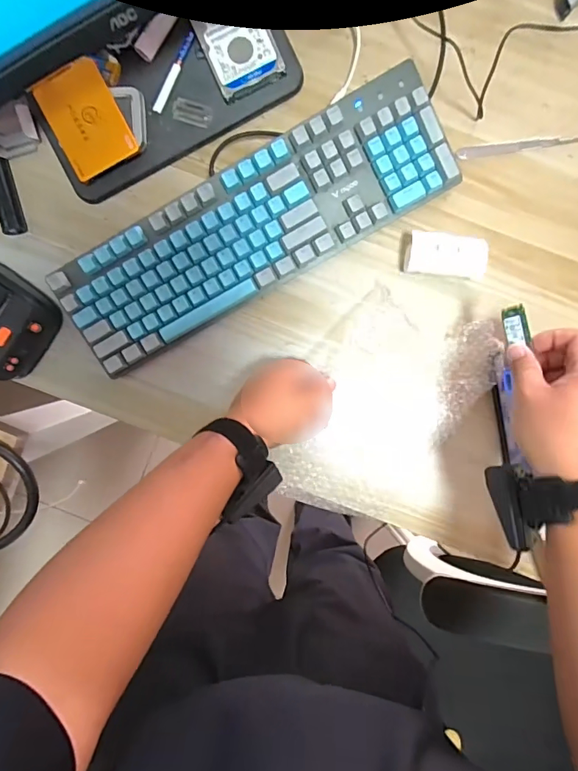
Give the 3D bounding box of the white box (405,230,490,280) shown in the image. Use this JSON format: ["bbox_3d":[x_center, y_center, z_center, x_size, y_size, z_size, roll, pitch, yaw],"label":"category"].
[{"bbox_3d":[0.167,-0.137,0.492,0.085,0.033,0.040,6,96,1],"label":"white box"}]

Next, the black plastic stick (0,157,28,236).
[{"bbox_3d":[-0.313,-0.208,0.507,0.023,0.018,0.078,-11,95,3],"label":"black plastic stick"}]

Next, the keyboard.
[{"bbox_3d":[-0.037,-0.167,0.489,0.422,0.043,0.123,-28,94,4],"label":"keyboard"}]

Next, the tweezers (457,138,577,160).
[{"bbox_3d":[0.248,-0.254,0.490,0.131,0.004,0.012,-6,96,3],"label":"tweezers"}]

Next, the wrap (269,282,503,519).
[{"bbox_3d":[0.111,0.034,0.515,0.168,0.030,0.253,23,96,0],"label":"wrap"}]

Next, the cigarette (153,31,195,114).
[{"bbox_3d":[-0.121,-0.328,0.483,0.010,0.006,0.084,30,96,-1],"label":"cigarette"}]

